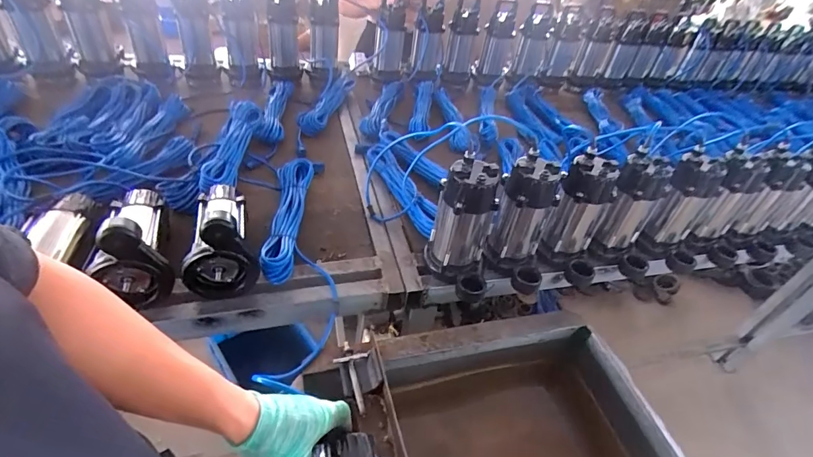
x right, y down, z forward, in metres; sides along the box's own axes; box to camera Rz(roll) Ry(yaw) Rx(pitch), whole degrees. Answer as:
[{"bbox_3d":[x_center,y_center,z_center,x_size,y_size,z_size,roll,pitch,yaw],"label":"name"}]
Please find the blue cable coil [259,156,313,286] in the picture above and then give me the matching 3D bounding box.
[{"bbox_3d":[-0.249,-0.032,0.894,0.078,0.046,0.352,2,41,-9],"label":"blue cable coil"}]

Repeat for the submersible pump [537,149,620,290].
[{"bbox_3d":[0.350,-0.007,0.851,0.128,0.256,0.114,23,42,15],"label":"submersible pump"}]

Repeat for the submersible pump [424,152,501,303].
[{"bbox_3d":[0.107,0.004,0.788,0.120,0.241,0.135,11,41,2],"label":"submersible pump"}]

